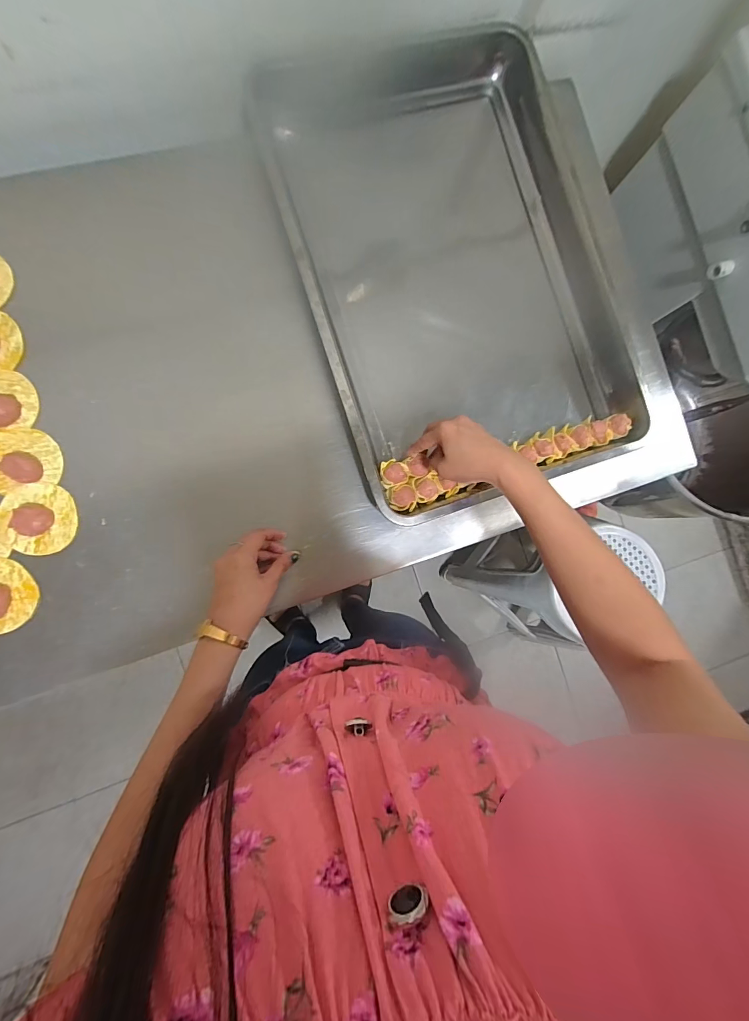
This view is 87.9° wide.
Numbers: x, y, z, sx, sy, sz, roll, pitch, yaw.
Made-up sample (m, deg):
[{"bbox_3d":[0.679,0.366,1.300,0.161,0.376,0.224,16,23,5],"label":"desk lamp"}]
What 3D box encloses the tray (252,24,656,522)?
[{"bbox_3d":[0.108,-0.322,0.519,0.406,0.060,0.607,-17,90,-9],"label":"tray"}]

